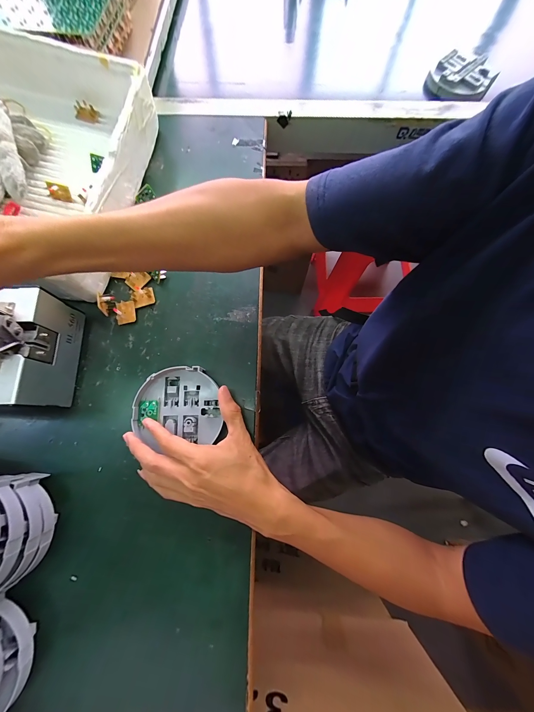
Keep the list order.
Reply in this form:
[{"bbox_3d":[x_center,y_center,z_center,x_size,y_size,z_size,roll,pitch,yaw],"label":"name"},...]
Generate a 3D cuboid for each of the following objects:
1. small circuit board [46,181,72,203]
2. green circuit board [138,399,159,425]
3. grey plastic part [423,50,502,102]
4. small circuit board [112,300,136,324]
[{"bbox_3d":[-0.287,-0.226,0.346,0.026,0.021,0.006,1,49,-22],"label":"small circuit board"},{"bbox_3d":[-0.140,0.065,0.296,0.023,0.004,0.028,-3,76,-1],"label":"green circuit board"},{"bbox_3d":[0.351,-0.498,0.453,0.099,0.035,0.095,-43,80,-10],"label":"grey plastic part"},{"bbox_3d":[-0.190,-0.059,0.336,0.025,0.005,0.030,-9,84,-11],"label":"small circuit board"}]

